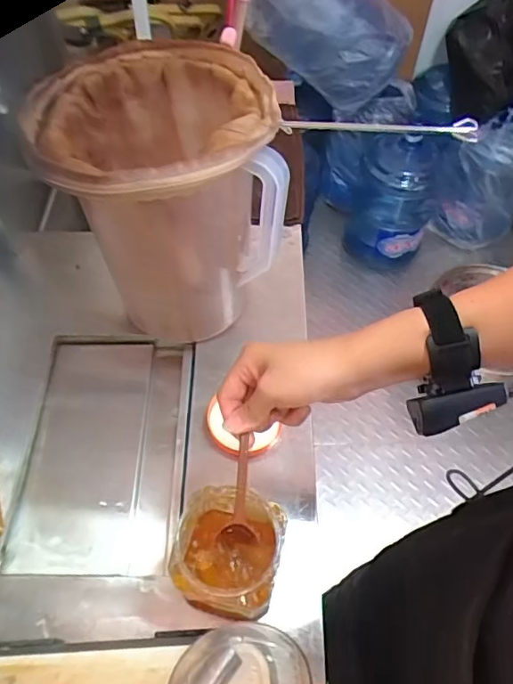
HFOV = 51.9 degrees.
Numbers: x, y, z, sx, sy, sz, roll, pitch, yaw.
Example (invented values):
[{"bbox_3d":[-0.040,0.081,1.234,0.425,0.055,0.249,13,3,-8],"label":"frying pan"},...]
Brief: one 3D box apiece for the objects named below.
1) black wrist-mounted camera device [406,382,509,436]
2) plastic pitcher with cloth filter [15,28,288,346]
[{"bbox_3d":[0.154,0.047,0.402,0.073,0.019,0.028,-17,58,6],"label":"black wrist-mounted camera device"},{"bbox_3d":[-0.097,-0.142,0.572,0.208,0.269,0.225,-11,58,-9],"label":"plastic pitcher with cloth filter"}]

